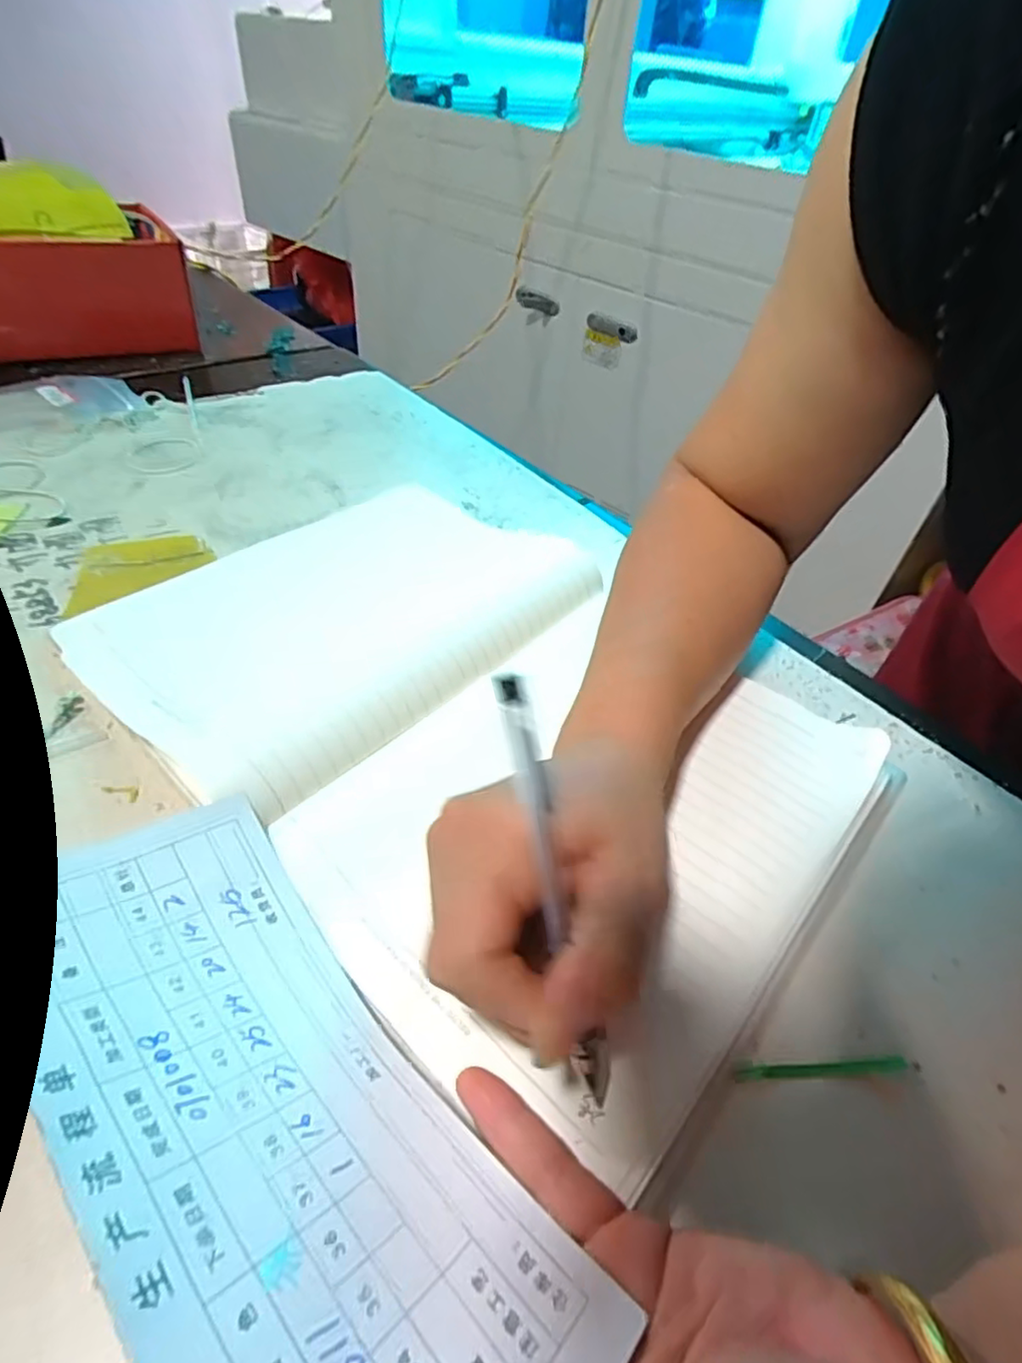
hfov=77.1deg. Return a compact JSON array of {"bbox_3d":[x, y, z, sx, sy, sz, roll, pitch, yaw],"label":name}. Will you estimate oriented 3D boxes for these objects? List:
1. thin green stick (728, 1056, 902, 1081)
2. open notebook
[{"bbox_3d":[0.109,0.136,0.226,0.061,0.004,0.005,1,45,-7],"label":"thin green stick"},{"bbox_3d":[-0.014,0.006,0.323,0.346,0.021,0.238,32,49,23],"label":"open notebook"}]

